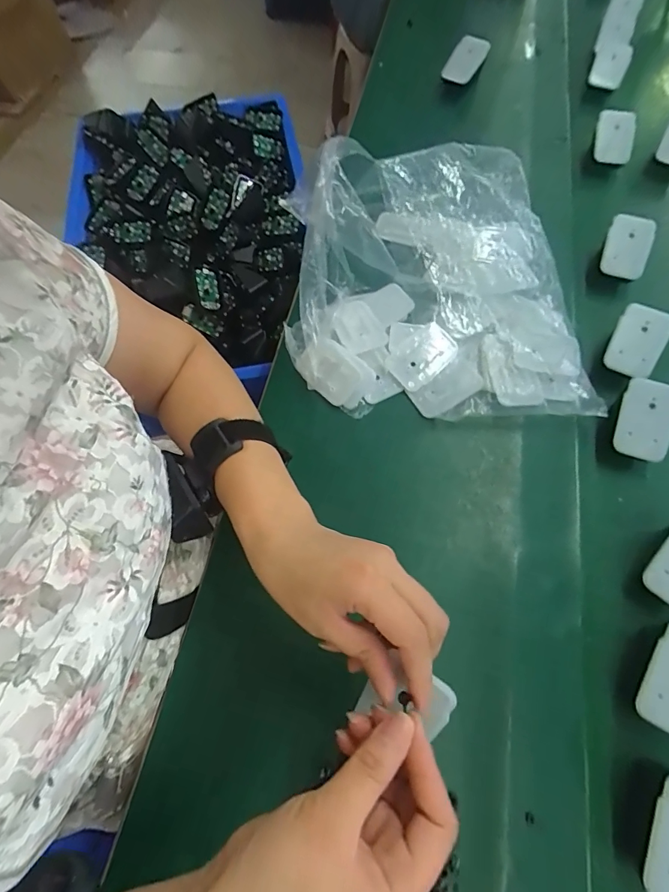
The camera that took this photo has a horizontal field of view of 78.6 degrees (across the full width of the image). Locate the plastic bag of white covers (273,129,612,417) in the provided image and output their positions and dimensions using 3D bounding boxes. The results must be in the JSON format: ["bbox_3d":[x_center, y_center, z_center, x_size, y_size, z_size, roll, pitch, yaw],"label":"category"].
[{"bbox_3d":[0.090,-0.169,0.397,0.264,0.099,0.301,-7,69,0],"label":"plastic bag of white covers"}]

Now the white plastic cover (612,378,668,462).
[{"bbox_3d":[0.270,-0.023,0.353,0.043,0.006,0.066,18,97,17],"label":"white plastic cover"}]

